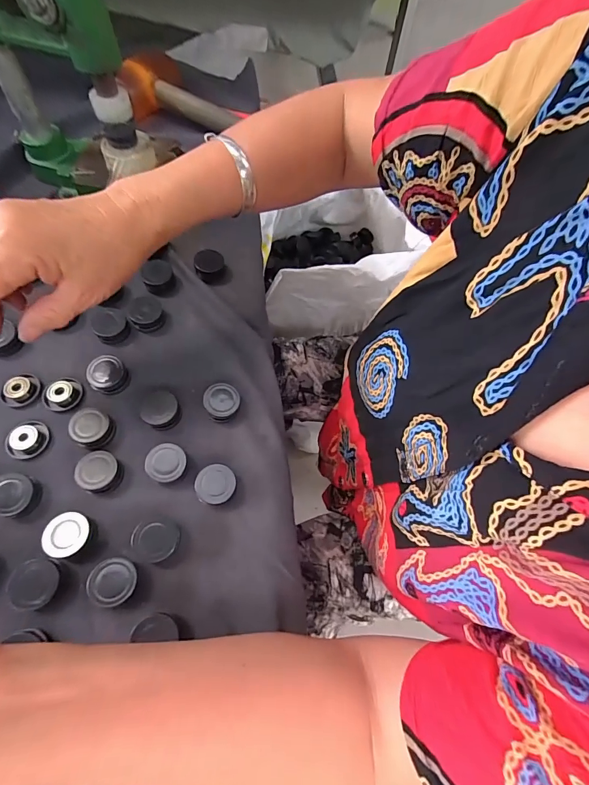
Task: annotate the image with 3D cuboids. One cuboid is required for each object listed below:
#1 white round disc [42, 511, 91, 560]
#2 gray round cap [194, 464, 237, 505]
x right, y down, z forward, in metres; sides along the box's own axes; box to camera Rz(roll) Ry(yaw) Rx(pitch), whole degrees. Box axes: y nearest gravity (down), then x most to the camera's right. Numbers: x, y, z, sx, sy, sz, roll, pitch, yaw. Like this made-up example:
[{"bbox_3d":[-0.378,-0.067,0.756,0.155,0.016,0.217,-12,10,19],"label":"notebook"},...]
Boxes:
[{"bbox_3d":[-0.175,0.111,0.288,0.029,0.017,0.032,0,60,-4],"label":"white round disc"},{"bbox_3d":[-0.066,0.078,0.311,0.032,0.019,0.030,2,60,-3],"label":"gray round cap"}]

